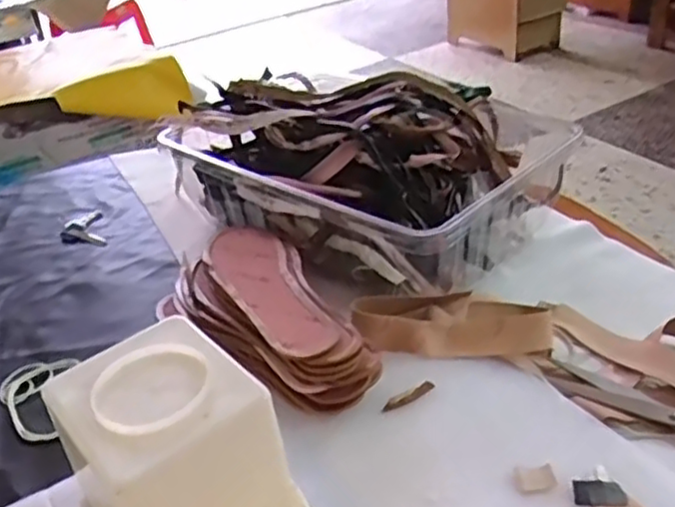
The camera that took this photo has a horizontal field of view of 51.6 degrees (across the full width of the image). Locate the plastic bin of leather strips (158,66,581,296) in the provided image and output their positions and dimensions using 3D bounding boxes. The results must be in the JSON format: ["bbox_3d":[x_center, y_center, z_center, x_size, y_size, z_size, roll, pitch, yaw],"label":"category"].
[{"bbox_3d":[0.015,-0.097,0.748,0.372,0.121,0.260,20,42,35],"label":"plastic bin of leather strips"}]

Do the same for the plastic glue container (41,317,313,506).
[{"bbox_3d":[-0.079,0.144,0.406,0.105,0.124,0.187,-27,38,-27],"label":"plastic glue container"}]

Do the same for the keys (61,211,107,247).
[{"bbox_3d":[-0.300,-0.027,0.823,0.048,0.007,0.089,-16,35,-14],"label":"keys"}]

